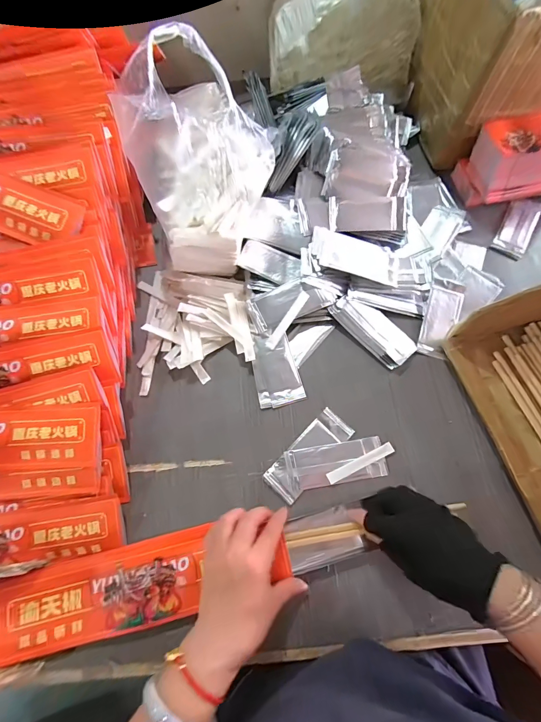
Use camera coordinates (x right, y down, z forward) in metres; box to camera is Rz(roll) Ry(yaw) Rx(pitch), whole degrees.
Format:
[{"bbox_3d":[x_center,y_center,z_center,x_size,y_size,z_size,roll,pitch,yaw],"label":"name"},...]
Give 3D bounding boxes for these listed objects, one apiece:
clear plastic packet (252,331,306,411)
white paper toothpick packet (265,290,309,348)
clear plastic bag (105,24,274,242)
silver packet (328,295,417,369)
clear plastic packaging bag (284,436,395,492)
[{"bbox_3d":[0.006,0.009,0.454,0.061,0.013,0.103,-14,71,-4],"label":"clear plastic packet"},{"bbox_3d":[0.025,-0.057,0.464,0.015,0.004,0.092,36,86,-2],"label":"white paper toothpick packet"},{"bbox_3d":[-0.078,-0.249,0.382,0.169,0.161,0.101,-20,71,-6],"label":"clear plastic bag"},{"bbox_3d":[0.147,-0.048,0.466,0.058,0.009,0.123,-41,75,-13],"label":"silver packet"},{"bbox_3d":[0.087,0.127,0.412,0.130,0.005,0.048,-9,70,-3],"label":"clear plastic packaging bag"}]

